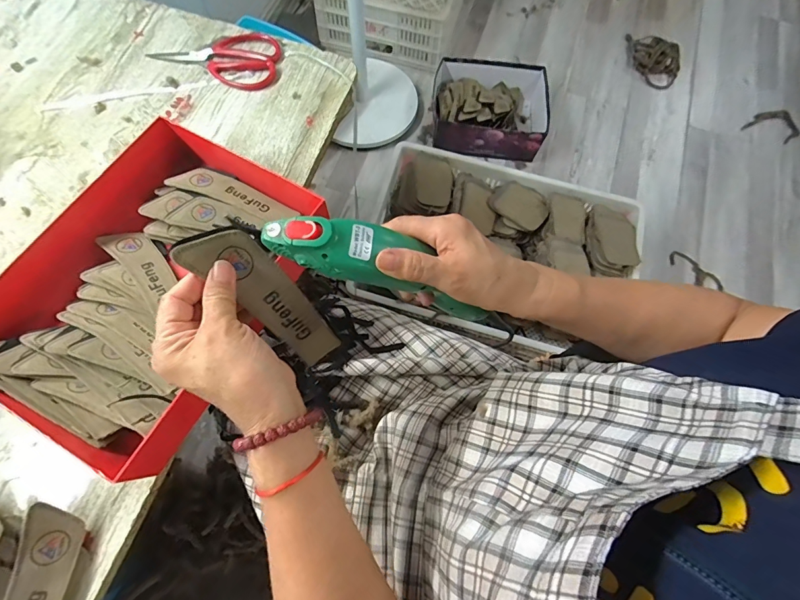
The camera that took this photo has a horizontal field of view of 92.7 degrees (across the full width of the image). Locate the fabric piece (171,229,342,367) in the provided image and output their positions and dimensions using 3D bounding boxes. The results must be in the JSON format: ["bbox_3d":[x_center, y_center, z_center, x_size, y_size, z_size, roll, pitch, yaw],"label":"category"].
[{"bbox_3d":[-0.098,0.002,0.302,0.043,0.151,0.009,-41,41,-4],"label":"fabric piece"}]

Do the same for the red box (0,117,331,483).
[{"bbox_3d":[-0.265,-0.026,0.414,0.254,0.059,0.320,27,73,9],"label":"red box"}]

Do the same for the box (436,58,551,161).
[{"bbox_3d":[0.268,-0.567,1.135,0.320,0.124,0.273,4,71,1],"label":"box"}]

